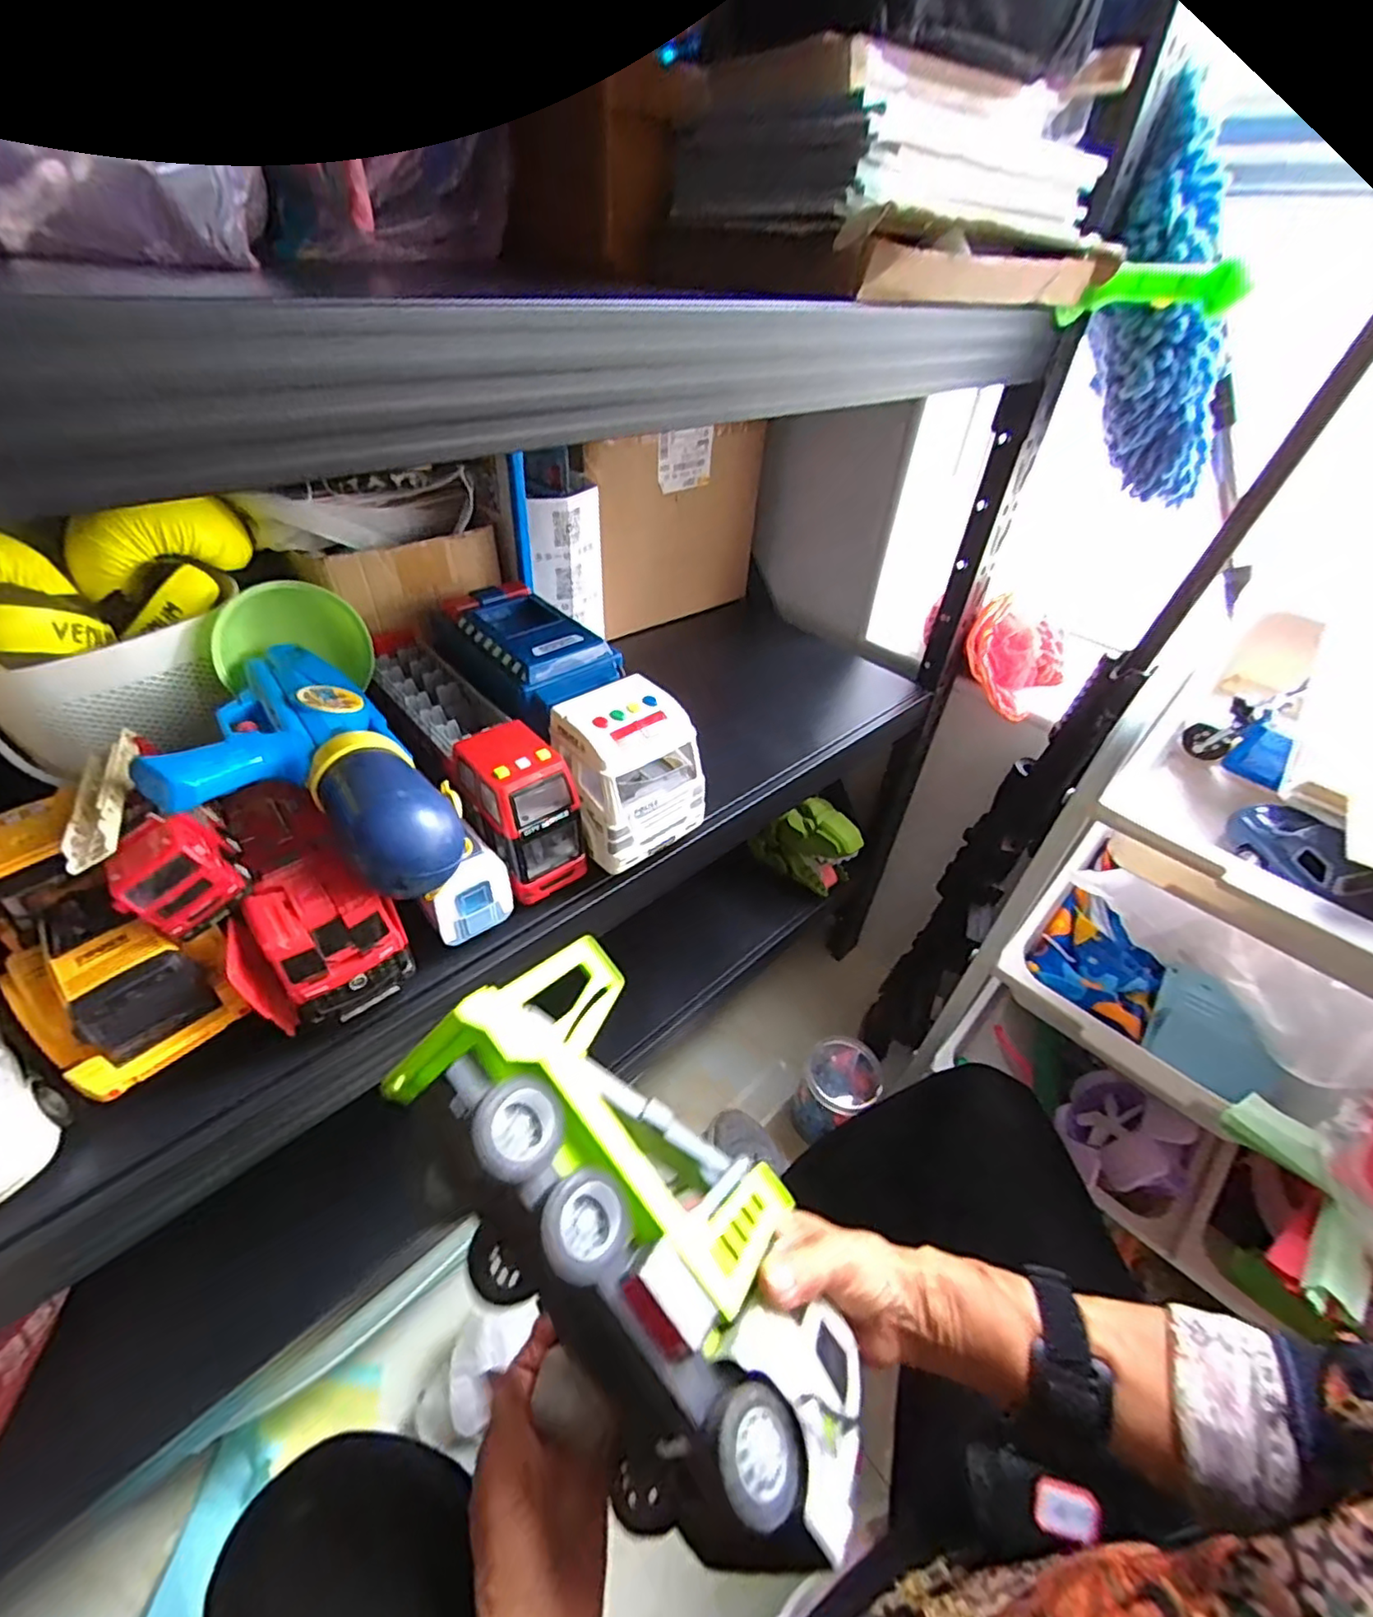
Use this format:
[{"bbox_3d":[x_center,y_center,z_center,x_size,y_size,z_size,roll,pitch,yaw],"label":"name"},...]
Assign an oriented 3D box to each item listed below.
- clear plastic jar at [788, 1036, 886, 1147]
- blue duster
[{"bbox_3d":[0.207,0.393,0.869,0.097,0.126,0.104,3,41,-2],"label":"clear plastic jar"},{"bbox_3d":[0.398,-0.403,0.530,0.096,0.288,0.067,1,34,35],"label":"blue duster"}]

